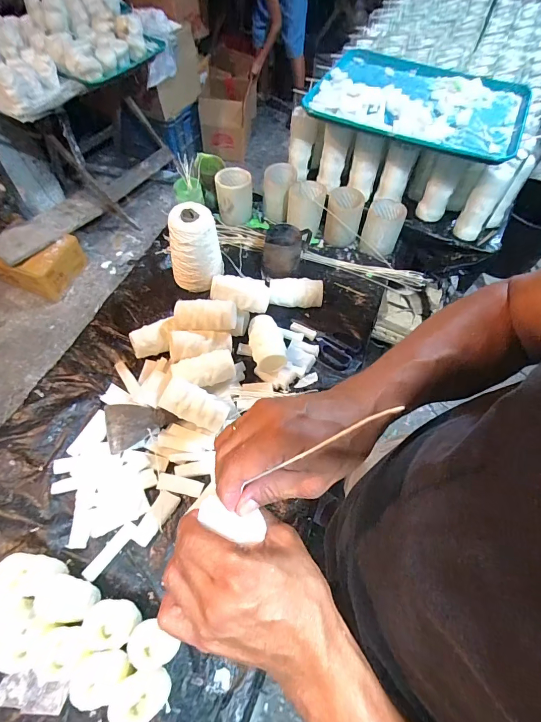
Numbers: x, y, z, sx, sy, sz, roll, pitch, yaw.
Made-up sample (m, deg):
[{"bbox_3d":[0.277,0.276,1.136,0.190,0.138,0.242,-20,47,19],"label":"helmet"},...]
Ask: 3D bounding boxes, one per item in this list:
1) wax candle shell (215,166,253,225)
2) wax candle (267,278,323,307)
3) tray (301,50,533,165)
[{"bbox_3d":[-0.095,-0.426,0.993,0.092,0.120,0.078,-6,60,-5],"label":"wax candle shell"},{"bbox_3d":[0.059,-0.158,0.867,0.126,0.046,0.061,0,60,-2],"label":"wax candle"},{"bbox_3d":[0.325,-0.573,0.828,0.442,0.033,0.346,25,62,12],"label":"tray"}]

